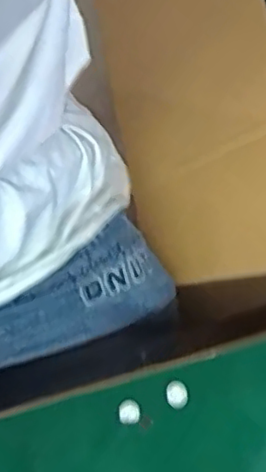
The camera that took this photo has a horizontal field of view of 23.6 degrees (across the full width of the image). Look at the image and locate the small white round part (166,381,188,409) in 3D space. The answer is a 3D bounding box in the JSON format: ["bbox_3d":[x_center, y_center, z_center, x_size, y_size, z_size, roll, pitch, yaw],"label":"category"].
[{"bbox_3d":[0.023,0.082,0.330,0.011,0.004,0.014,-6,71,0],"label":"small white round part"}]

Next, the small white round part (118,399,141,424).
[{"bbox_3d":[-0.002,0.090,0.328,0.011,0.004,0.012,0,71,1],"label":"small white round part"}]

